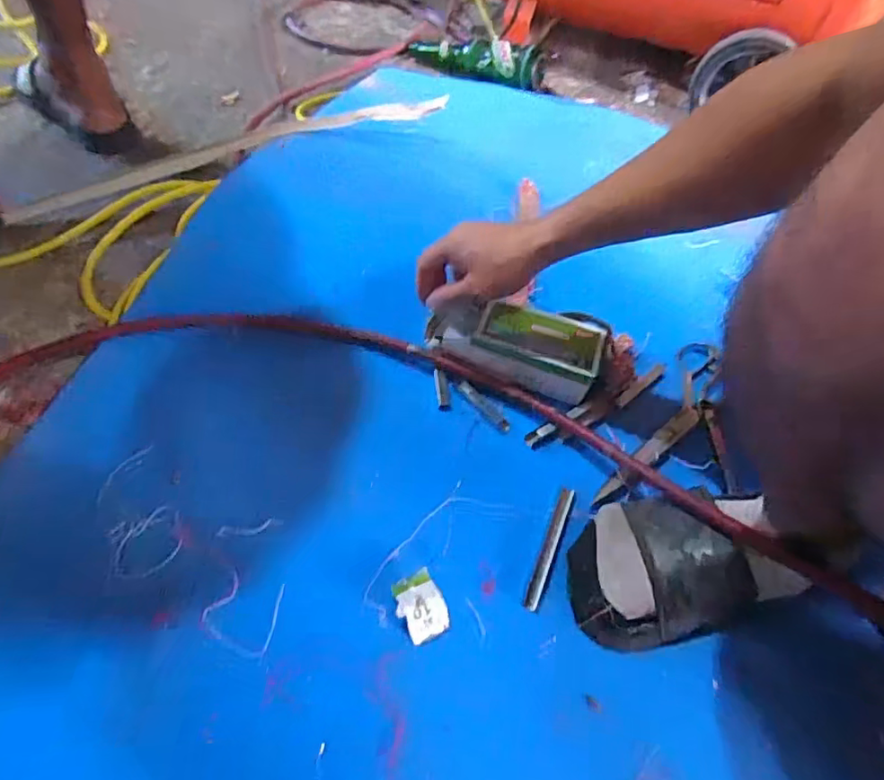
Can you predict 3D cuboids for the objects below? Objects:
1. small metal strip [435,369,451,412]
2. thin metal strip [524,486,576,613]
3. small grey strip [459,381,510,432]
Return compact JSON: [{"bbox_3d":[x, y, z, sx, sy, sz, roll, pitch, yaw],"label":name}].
[{"bbox_3d":[0.000,-0.001,0.528,0.012,0.004,0.046,-4,54,-7],"label":"small metal strip"},{"bbox_3d":[0.089,0.125,0.441,0.011,0.004,0.111,22,55,12],"label":"thin metal strip"},{"bbox_3d":[0.040,0.014,0.520,0.014,0.007,0.065,-34,62,-25],"label":"small grey strip"}]

